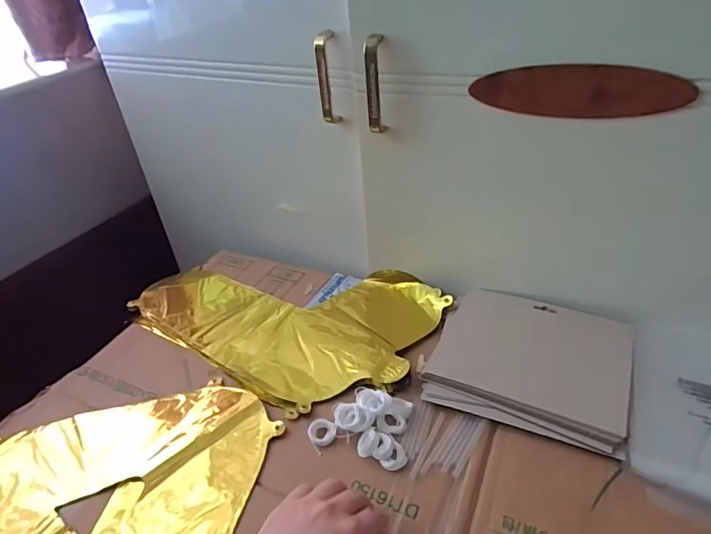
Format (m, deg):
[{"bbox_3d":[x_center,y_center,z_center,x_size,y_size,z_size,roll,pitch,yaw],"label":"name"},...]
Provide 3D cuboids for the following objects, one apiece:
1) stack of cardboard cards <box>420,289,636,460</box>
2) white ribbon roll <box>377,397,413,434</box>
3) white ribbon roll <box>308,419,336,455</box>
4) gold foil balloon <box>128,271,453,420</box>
[{"bbox_3d":[0.190,0.095,0.527,0.197,0.022,0.183,12,40,22],"label":"stack of cardboard cards"},{"bbox_3d":[0.039,0.149,0.485,0.028,0.015,0.039,10,39,20],"label":"white ribbon roll"},{"bbox_3d":[-0.034,0.165,0.476,0.028,0.011,0.026,-4,37,3],"label":"white ribbon roll"},{"bbox_3d":[-0.101,0.055,0.641,0.392,0.023,0.250,16,42,27],"label":"gold foil balloon"}]

